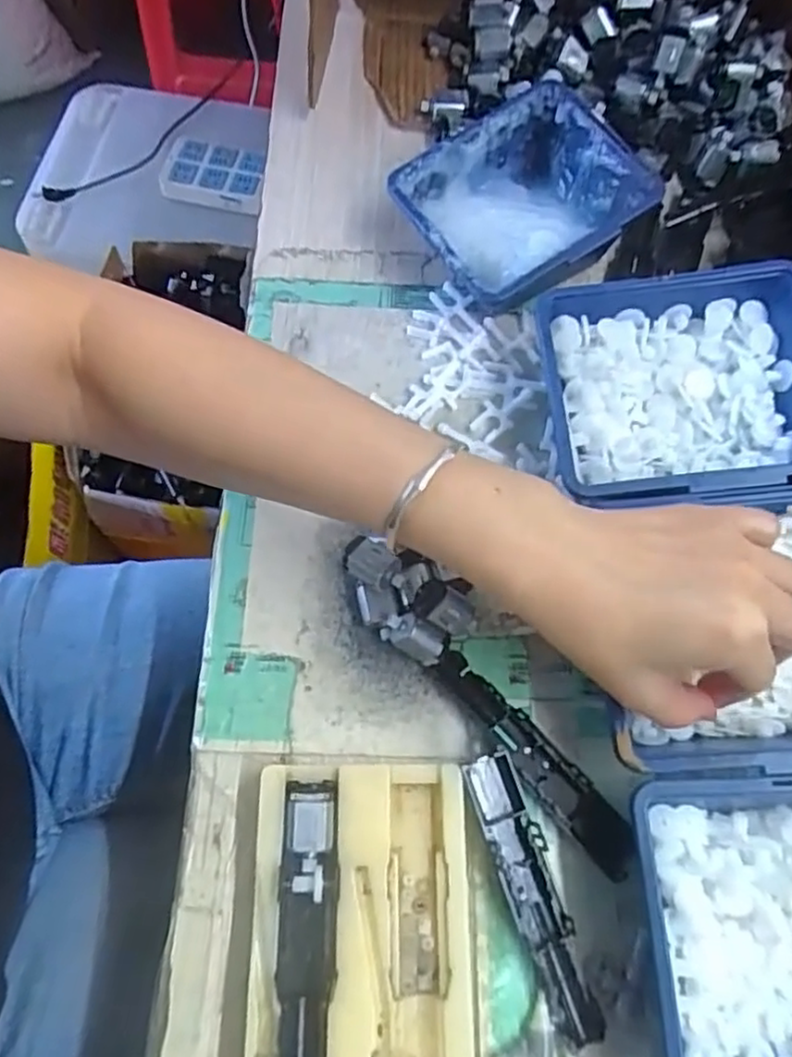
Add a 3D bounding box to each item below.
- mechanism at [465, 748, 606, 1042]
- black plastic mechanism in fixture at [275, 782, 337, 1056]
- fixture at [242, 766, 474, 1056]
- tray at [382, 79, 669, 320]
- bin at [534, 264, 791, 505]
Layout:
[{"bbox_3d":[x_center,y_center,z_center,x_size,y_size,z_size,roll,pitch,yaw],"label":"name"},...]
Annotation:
[{"bbox_3d":[0.061,0.157,0.297,0.022,0.011,0.115,-21,70,-8],"label":"mechanism"},{"bbox_3d":[-0.037,0.167,0.278,0.023,0.009,0.118,-1,69,0],"label":"black plastic mechanism in fixture"},{"bbox_3d":[-0.015,0.173,0.288,0.089,0.020,0.135,0,69,0],"label":"fixture"},{"bbox_3d":[0.076,-0.188,0.409,0.120,0.056,0.106,-32,72,-12],"label":"tray"},{"bbox_3d":[0.150,-0.070,0.365,0.137,0.053,0.124,-5,69,-2],"label":"bin"}]

